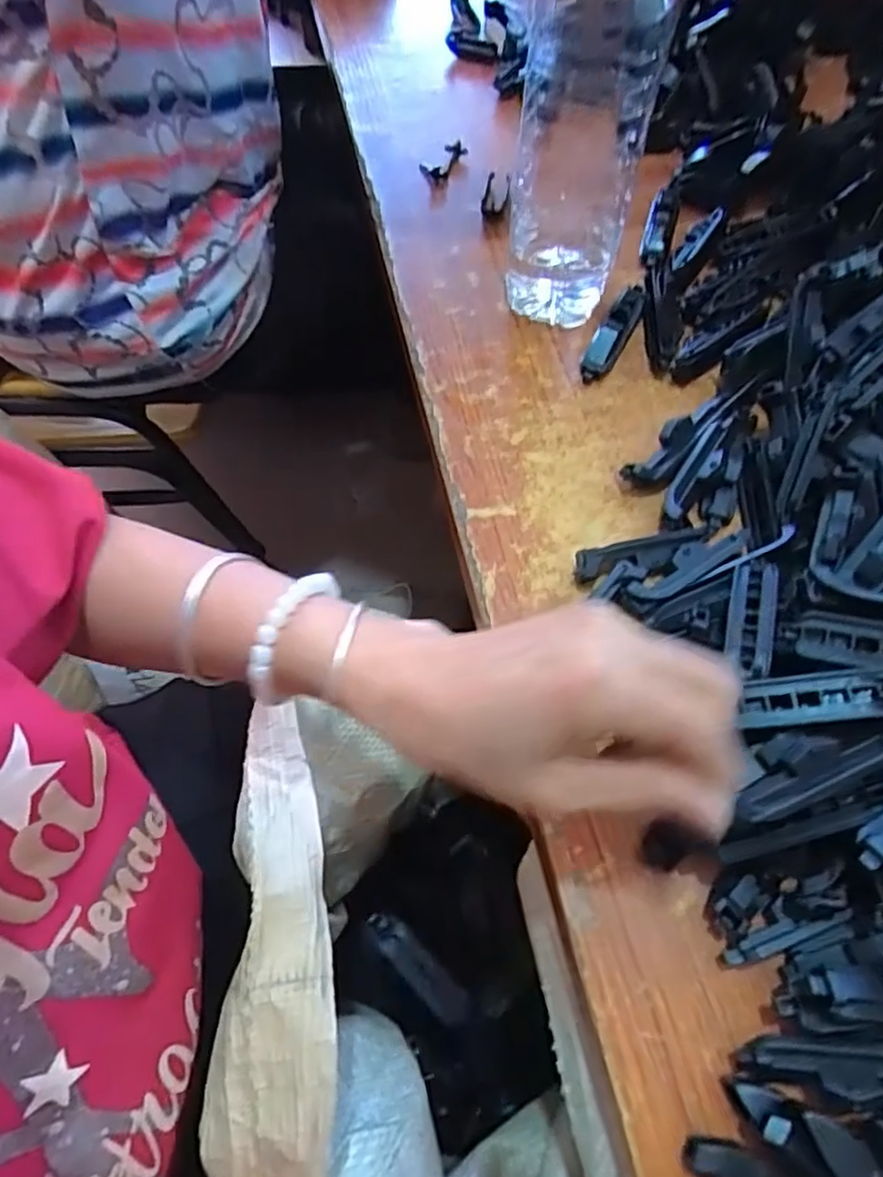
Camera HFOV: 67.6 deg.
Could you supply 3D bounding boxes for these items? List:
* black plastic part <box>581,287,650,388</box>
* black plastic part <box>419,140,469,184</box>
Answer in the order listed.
[{"bbox_3d":[0.111,-0.162,0.415,0.018,0.019,0.081,29,68,14],"label":"black plastic part"},{"bbox_3d":[0.004,-0.321,0.497,0.042,0.008,0.022,-41,70,-17],"label":"black plastic part"}]

